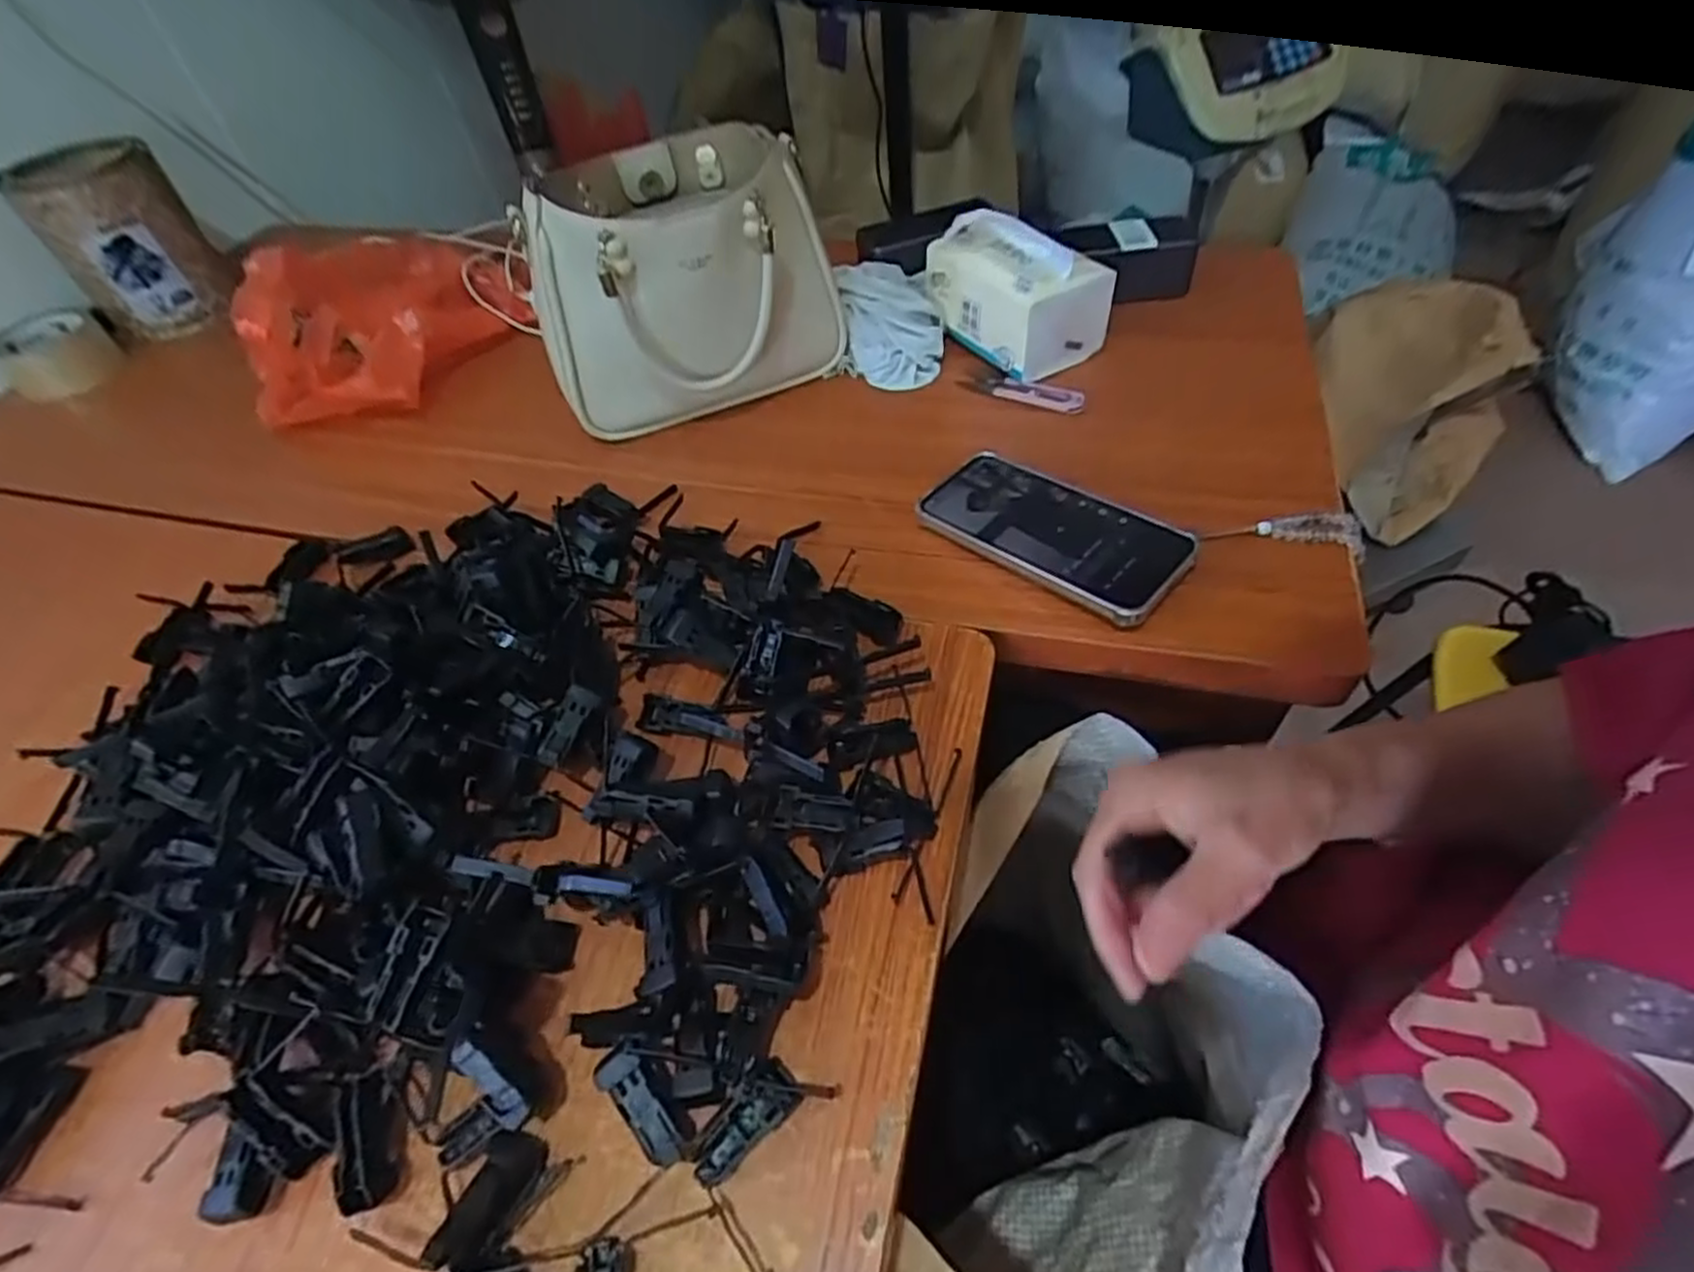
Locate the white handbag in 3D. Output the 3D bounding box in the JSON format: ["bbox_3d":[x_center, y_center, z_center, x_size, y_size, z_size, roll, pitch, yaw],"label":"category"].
[{"bbox_3d":[-0.126,-0.275,0.604,0.227,0.175,0.134,-20,52,-11],"label":"white handbag"}]

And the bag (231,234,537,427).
[{"bbox_3d":[-0.427,-0.318,0.711,0.181,0.118,0.281,6,52,10],"label":"bag"}]

